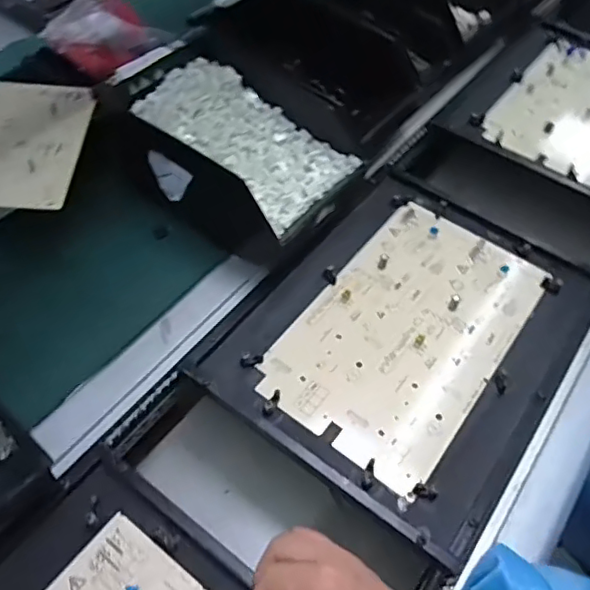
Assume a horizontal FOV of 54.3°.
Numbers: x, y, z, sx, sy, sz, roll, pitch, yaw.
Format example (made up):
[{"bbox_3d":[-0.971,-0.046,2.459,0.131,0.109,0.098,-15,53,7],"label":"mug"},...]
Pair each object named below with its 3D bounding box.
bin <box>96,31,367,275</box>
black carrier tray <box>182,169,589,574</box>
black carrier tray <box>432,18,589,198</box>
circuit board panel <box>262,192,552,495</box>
[{"bbox_3d":[-0.057,-0.141,0.580,0.223,0.120,0.168,32,58,19],"label":"bin"},{"bbox_3d":[0.117,0.027,0.547,0.262,0.017,0.349,33,58,19],"label":"black carrier tray"},{"bbox_3d":[0.390,-0.264,0.767,0.258,0.023,0.348,33,58,19],"label":"black carrier tray"},{"bbox_3d":[0.110,0.030,0.549,0.172,0.008,0.282,33,58,19],"label":"circuit board panel"}]

